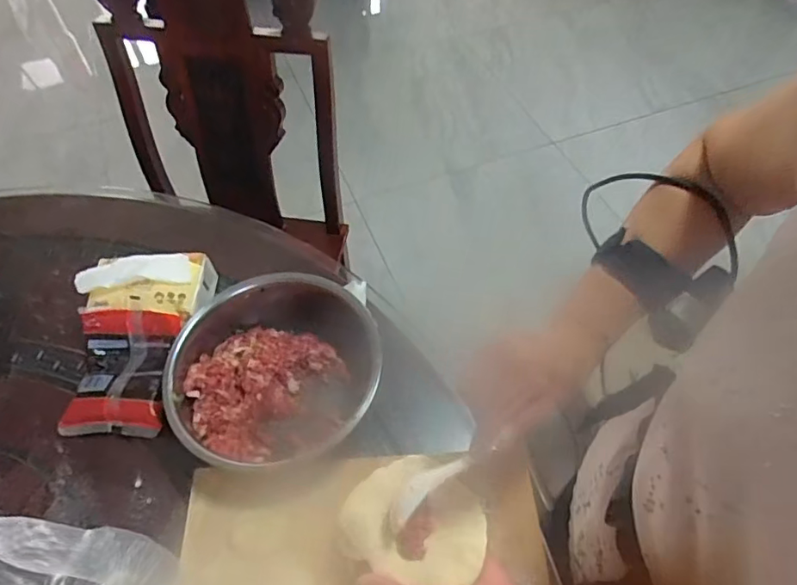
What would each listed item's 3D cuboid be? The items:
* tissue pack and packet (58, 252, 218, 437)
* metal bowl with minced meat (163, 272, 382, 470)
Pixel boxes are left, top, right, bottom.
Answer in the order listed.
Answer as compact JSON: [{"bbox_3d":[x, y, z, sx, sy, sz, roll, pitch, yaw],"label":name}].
[{"bbox_3d":[-0.307,0.054,0.620,0.140,0.076,0.210,-5,56,-3],"label":"tissue pack and packet"},{"bbox_3d":[-0.134,0.079,0.579,0.219,0.083,0.193,-11,57,-7],"label":"metal bowl with minced meat"}]

